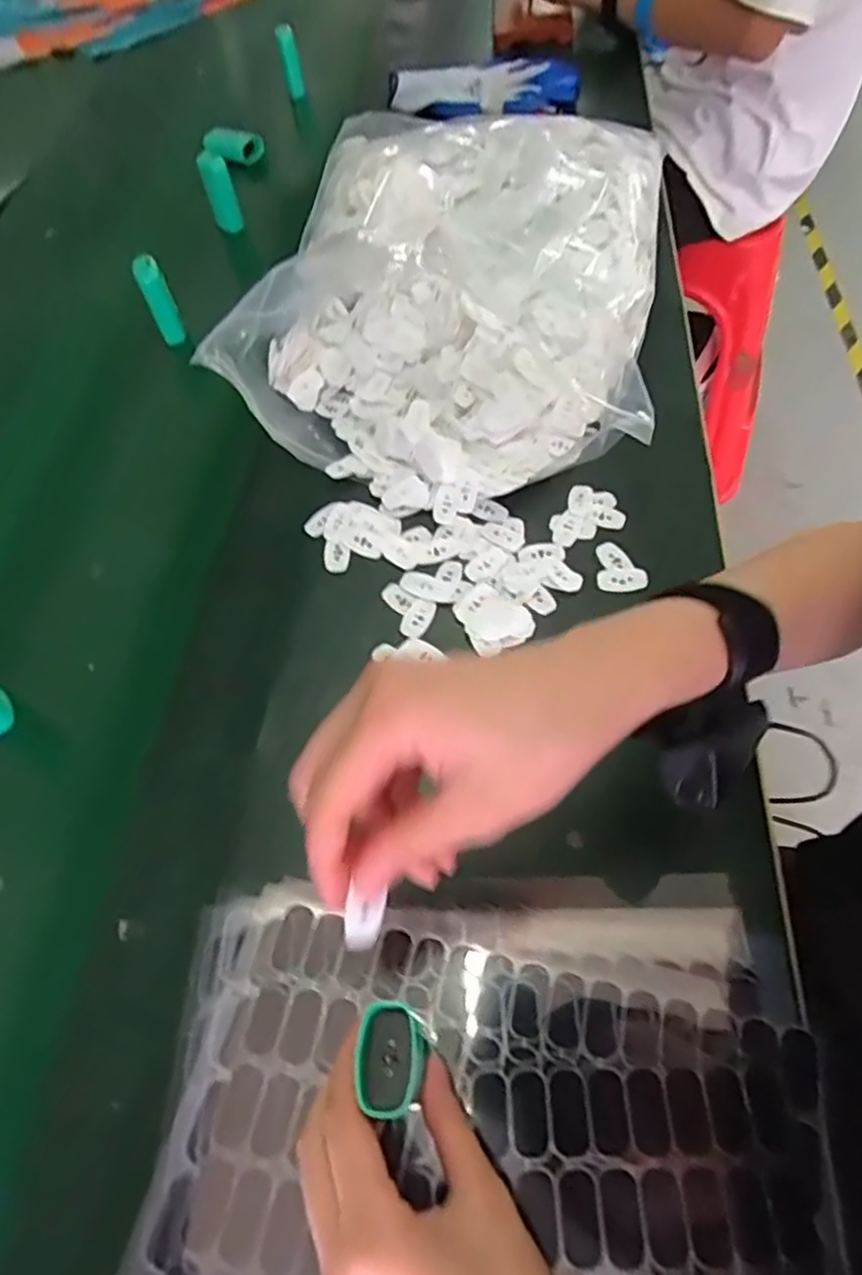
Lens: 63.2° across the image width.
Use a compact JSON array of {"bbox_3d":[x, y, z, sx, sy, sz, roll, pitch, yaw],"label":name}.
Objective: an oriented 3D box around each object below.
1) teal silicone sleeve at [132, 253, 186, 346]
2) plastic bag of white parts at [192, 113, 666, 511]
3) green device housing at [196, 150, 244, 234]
[{"bbox_3d":[-0.243,-0.302,0.629,0.024,0.071,0.027,-23,59,-11],"label":"teal silicone sleeve"},{"bbox_3d":[0.023,-0.312,0.591,0.329,0.085,0.456,10,59,9],"label":"plastic bag of white parts"},{"bbox_3d":[-0.216,-0.455,0.720,0.030,0.077,0.021,-16,57,-4],"label":"green device housing"}]

